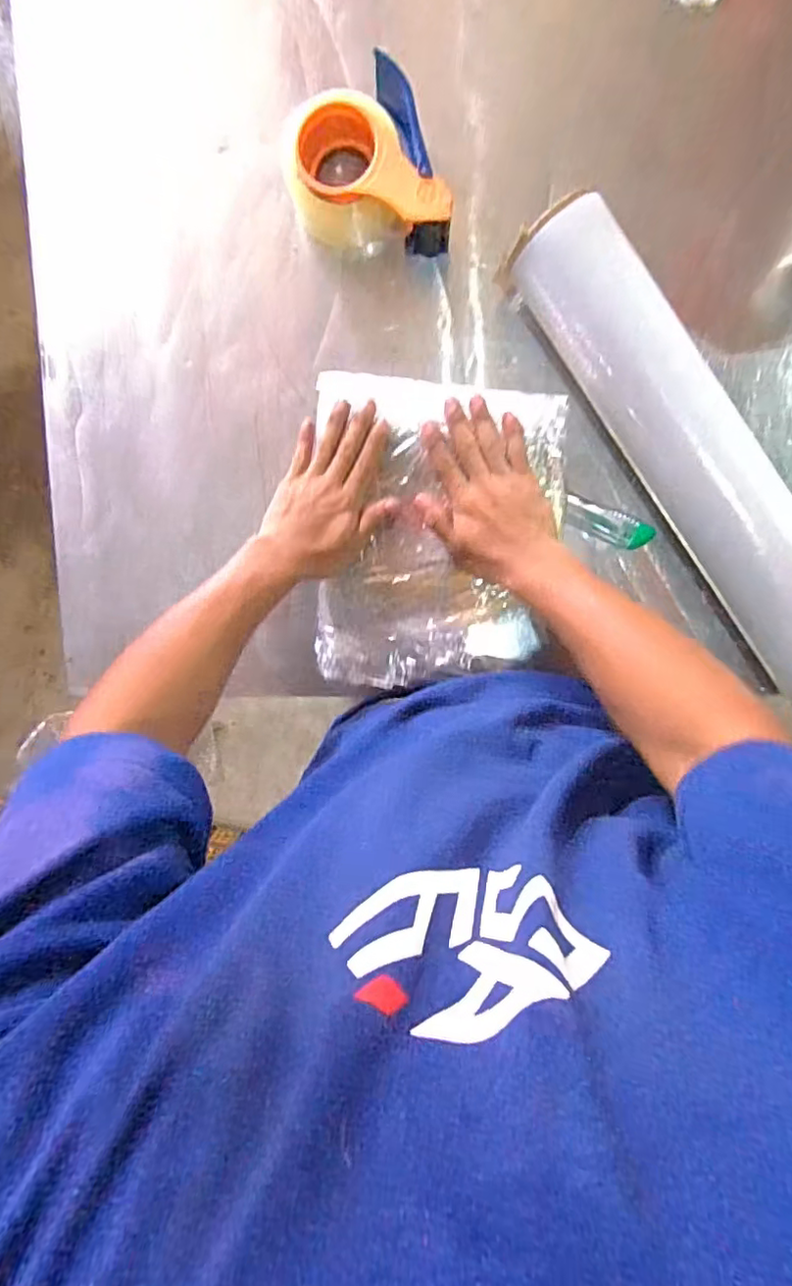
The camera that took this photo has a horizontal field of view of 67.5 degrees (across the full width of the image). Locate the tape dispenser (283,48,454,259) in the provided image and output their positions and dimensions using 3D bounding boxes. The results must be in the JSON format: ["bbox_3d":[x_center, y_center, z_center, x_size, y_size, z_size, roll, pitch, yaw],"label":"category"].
[{"bbox_3d":[-0.033,-0.440,0.567,0.131,0.069,0.153,-23,96,5],"label":"tape dispenser"}]

